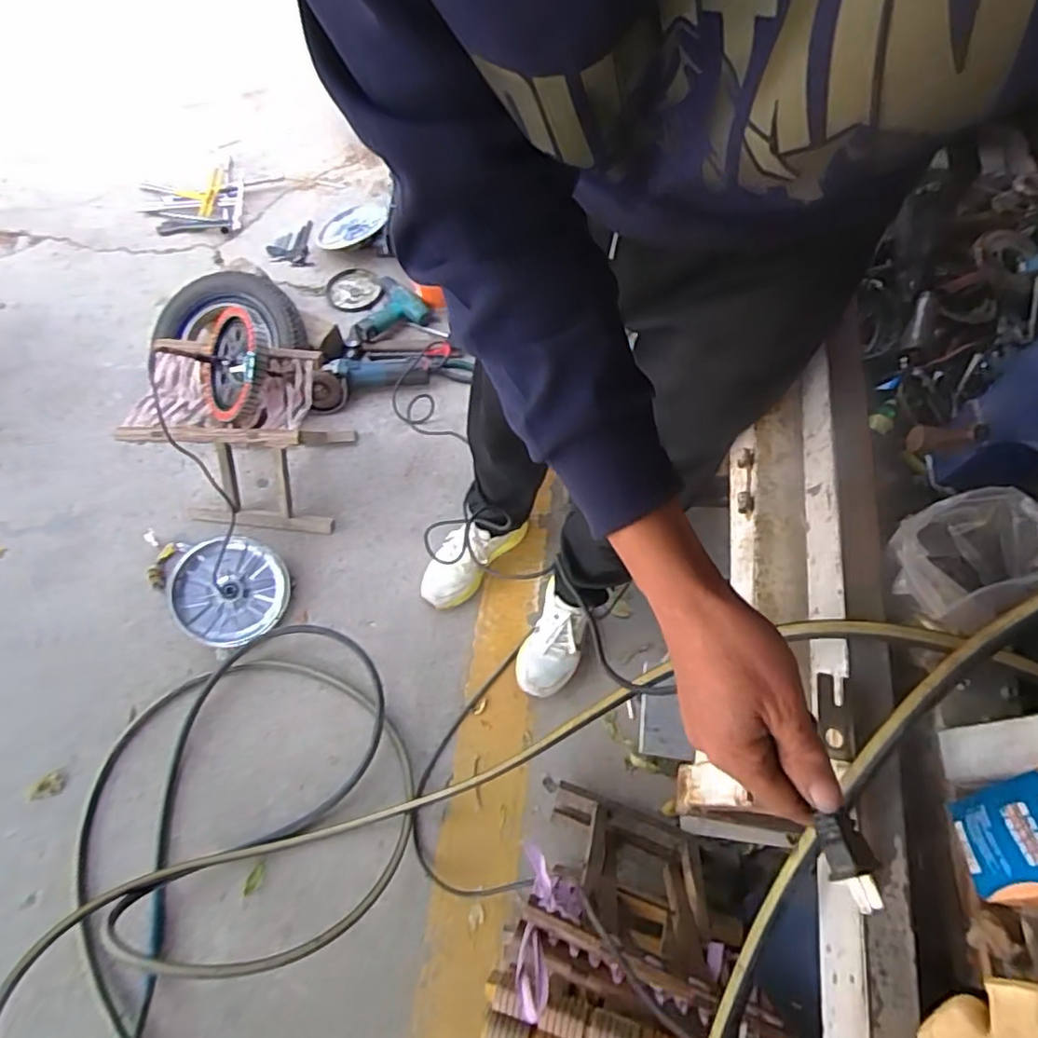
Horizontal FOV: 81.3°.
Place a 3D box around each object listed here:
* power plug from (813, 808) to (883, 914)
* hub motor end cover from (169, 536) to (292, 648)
[{"bbox_3d":[0.168,0.174,0.307,0.023,0.012,0.044,-14,64,-10],"label":"power plug"},{"bbox_3d":[-0.557,0.130,1.168,0.198,0.064,0.216,-6,64,-4],"label":"hub motor end cover"}]

